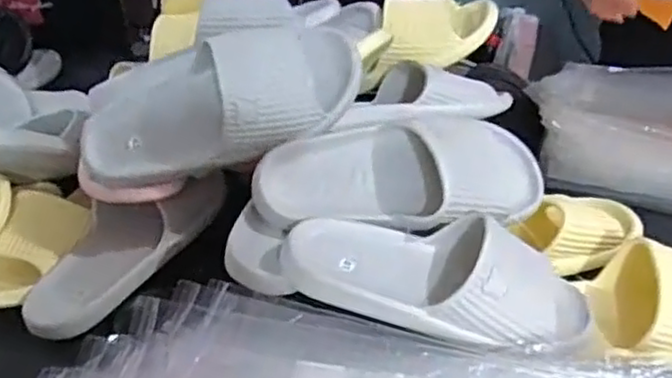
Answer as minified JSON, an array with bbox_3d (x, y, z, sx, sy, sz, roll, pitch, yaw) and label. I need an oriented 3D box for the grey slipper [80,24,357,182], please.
[{"bbox_3d":[-0.109,-0.078,0.656,0.267,0.110,0.085,-18,1,-14],"label":"grey slipper"}]

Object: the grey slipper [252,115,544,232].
[{"bbox_3d":[0.063,-0.015,0.623,0.272,0.080,0.104,-4,77,-7],"label":"grey slipper"}]

